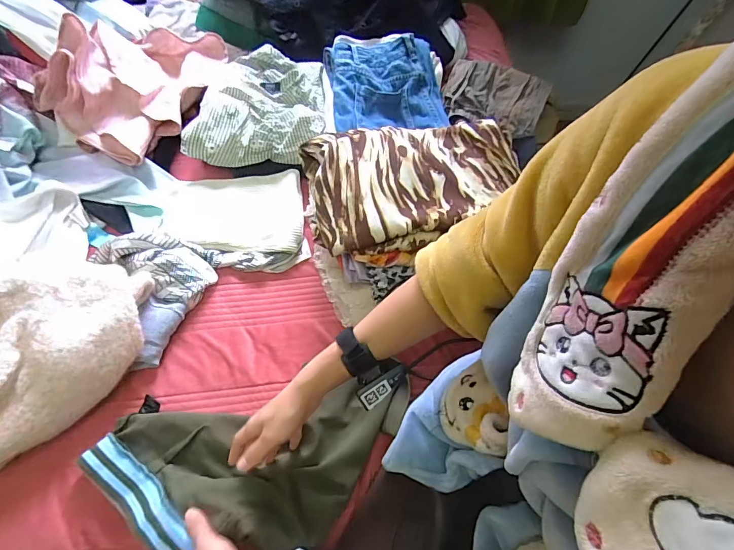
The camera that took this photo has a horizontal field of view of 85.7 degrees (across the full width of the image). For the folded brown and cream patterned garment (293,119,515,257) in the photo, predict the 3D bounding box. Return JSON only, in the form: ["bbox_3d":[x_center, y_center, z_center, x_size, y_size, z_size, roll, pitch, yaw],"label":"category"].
[{"bbox_3d":[0.087,-0.157,0.658,0.364,0.079,0.221,-10,61,-10],"label":"folded brown and cream patterned garment"}]

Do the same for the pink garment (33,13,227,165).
[{"bbox_3d":[-0.452,-0.414,0.792,0.209,0.139,0.365,21,60,8],"label":"pink garment"}]

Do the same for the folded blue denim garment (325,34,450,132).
[{"bbox_3d":[0.042,-0.411,0.847,0.247,0.079,0.240,-6,60,-8],"label":"folded blue denim garment"}]

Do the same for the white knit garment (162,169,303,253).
[{"bbox_3d":[-0.252,-0.125,0.748,0.257,0.032,0.168,2,60,-3],"label":"white knit garment"}]

